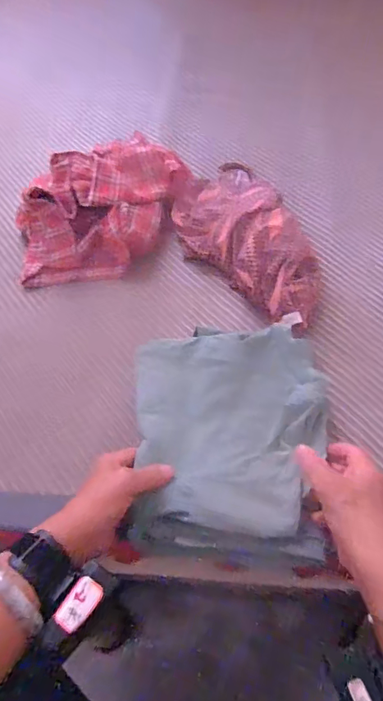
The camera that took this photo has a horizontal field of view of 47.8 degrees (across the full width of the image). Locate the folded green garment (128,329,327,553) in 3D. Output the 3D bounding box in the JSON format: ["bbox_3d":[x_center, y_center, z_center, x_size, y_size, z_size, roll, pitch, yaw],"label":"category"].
[{"bbox_3d":[0.042,0.086,0.480,0.209,0.031,0.250,1,58,3],"label":"folded green garment"}]

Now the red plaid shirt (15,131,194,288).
[{"bbox_3d":[-0.140,-0.218,0.664,0.184,0.106,0.286,35,66,21],"label":"red plaid shirt"}]

